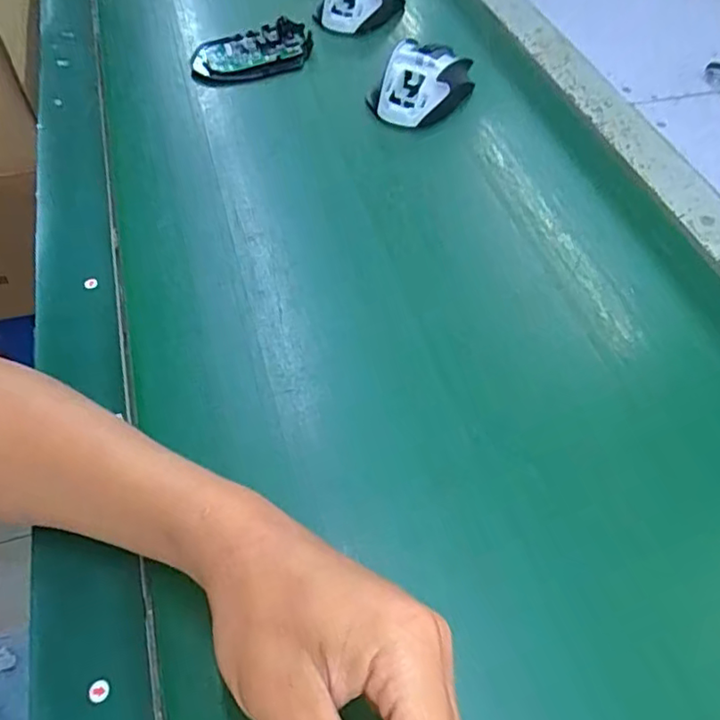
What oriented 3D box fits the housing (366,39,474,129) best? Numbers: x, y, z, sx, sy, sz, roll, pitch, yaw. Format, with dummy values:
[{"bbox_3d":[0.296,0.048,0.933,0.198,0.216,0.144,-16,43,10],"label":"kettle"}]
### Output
[{"bbox_3d":[0.052,-0.242,0.497,0.073,0.037,0.088,25,58,14],"label":"housing"}]

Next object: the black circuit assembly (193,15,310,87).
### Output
[{"bbox_3d":[-0.099,-0.287,0.533,0.117,0.018,0.060,-19,58,-15],"label":"black circuit assembly"}]

